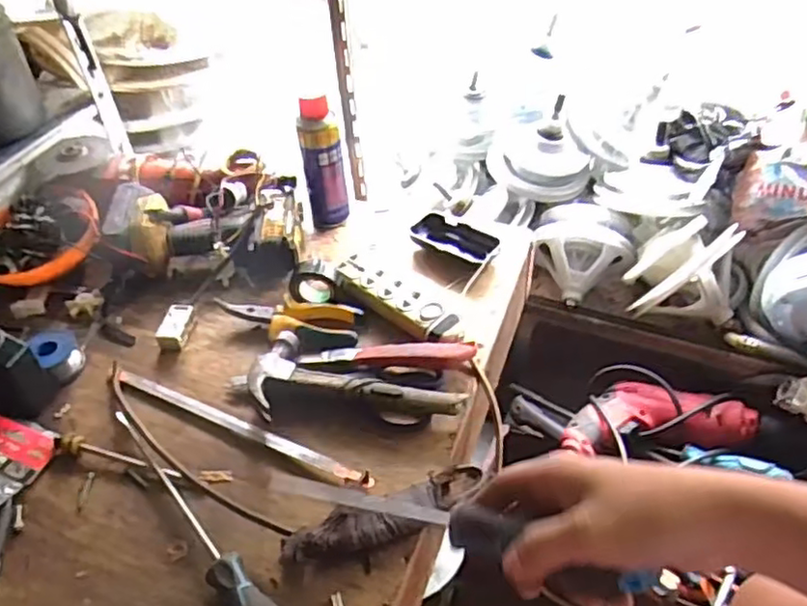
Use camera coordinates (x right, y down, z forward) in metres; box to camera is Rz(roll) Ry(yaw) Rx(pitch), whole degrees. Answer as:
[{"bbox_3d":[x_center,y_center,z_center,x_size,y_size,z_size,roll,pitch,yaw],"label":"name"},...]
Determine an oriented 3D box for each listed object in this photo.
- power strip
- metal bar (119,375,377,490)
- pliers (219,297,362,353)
[{"bbox_3d":[-0.005,0.000,0.710,0.164,0.022,0.050,28,53,29],"label":"power strip"},{"bbox_3d":[-0.155,0.113,0.615,0.288,0.008,0.015,18,48,21],"label":"metal bar"},{"bbox_3d":[-0.124,0.022,0.703,0.151,0.017,0.062,4,45,8],"label":"pliers"}]

